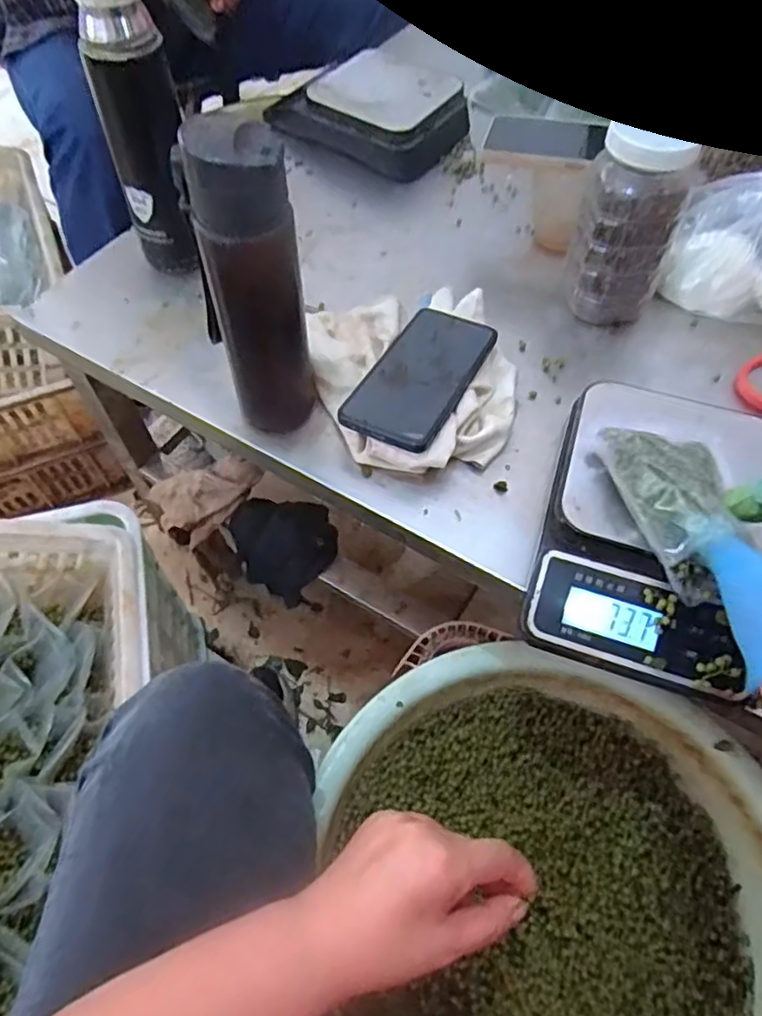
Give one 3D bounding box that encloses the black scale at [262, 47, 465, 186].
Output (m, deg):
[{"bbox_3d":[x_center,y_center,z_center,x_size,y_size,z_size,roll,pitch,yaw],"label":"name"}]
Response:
[{"bbox_3d":[-0.014,-0.483,0.774,0.225,0.061,0.148,30,63,18],"label":"black scale"}]

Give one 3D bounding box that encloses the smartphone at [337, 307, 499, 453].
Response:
[{"bbox_3d":[0.034,-0.113,0.534,0.078,0.014,0.165,22,55,16],"label":"smartphone"}]

